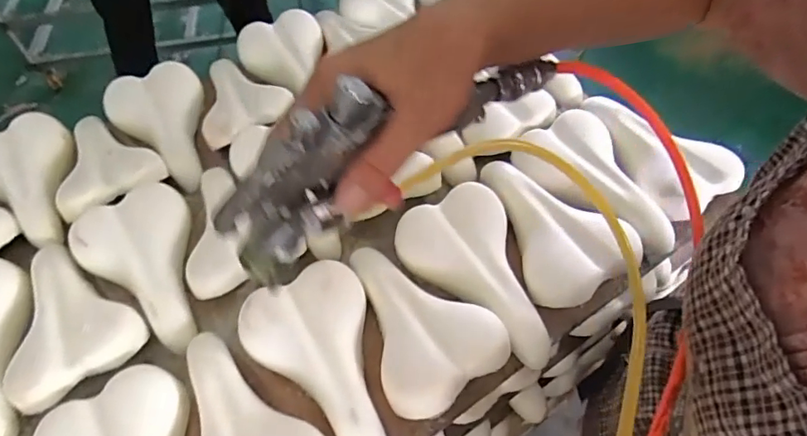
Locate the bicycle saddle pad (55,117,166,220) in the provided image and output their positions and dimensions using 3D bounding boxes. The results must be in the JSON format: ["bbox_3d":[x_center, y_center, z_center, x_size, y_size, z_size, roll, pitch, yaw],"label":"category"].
[{"bbox_3d":[-0.487,-0.097,0.837,0.159,0.036,0.208,-31,60,-17],"label":"bicycle saddle pad"}]

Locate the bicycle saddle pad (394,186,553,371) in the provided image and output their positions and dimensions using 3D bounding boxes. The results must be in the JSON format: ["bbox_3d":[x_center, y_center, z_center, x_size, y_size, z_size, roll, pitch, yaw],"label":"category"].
[{"bbox_3d":[0.110,0.072,0.698,0.163,0.078,0.247,-27,59,-15],"label":"bicycle saddle pad"}]

